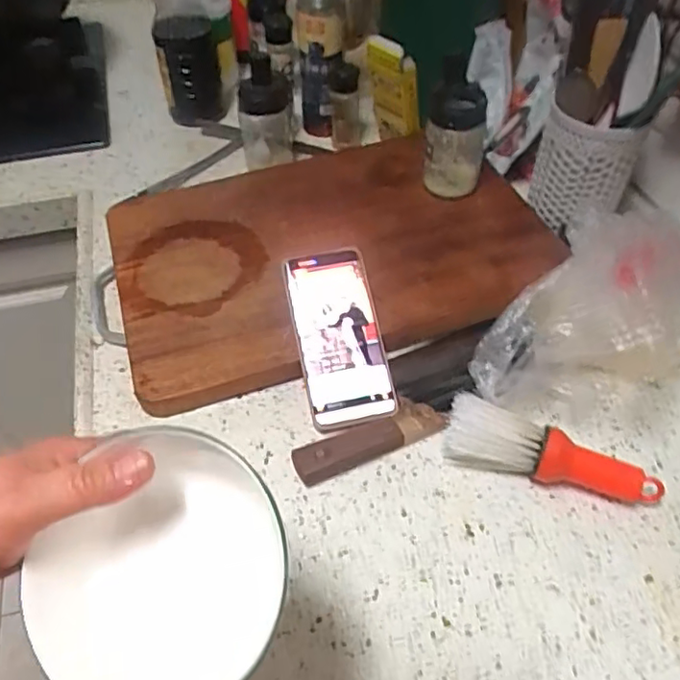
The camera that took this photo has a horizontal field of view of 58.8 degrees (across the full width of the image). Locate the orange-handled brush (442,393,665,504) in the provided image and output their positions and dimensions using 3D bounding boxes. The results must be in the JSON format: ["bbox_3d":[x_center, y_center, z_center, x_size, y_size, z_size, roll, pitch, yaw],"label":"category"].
[{"bbox_3d":[0.165,0.088,0.477,0.162,0.040,0.044,11,51,9],"label":"orange-handled brush"}]

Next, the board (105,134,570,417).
[{"bbox_3d":[-0.018,-0.108,0.638,0.426,0.028,0.299,-17,52,-12],"label":"board"}]

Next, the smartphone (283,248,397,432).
[{"bbox_3d":[-0.001,-0.003,0.528,0.074,0.014,0.153,-10,75,-7],"label":"smartphone"}]

